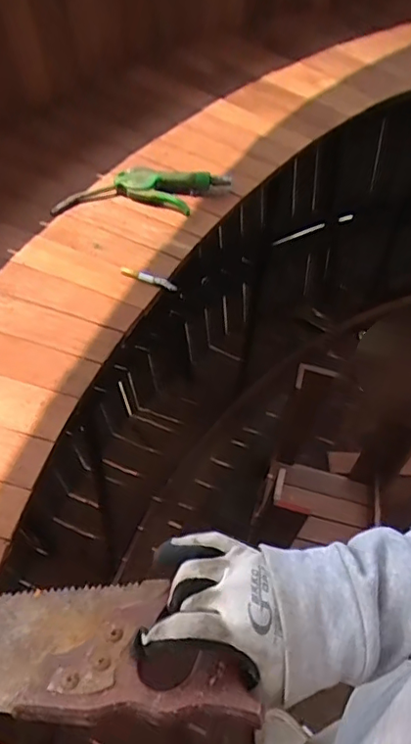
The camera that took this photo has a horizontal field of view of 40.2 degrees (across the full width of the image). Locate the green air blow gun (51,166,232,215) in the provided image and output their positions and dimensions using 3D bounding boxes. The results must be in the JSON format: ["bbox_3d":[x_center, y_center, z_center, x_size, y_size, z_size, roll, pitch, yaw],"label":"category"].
[{"bbox_3d":[-0.086,-0.256,0.787,0.234,0.031,0.077,3,51,-1],"label":"green air blow gun"}]

